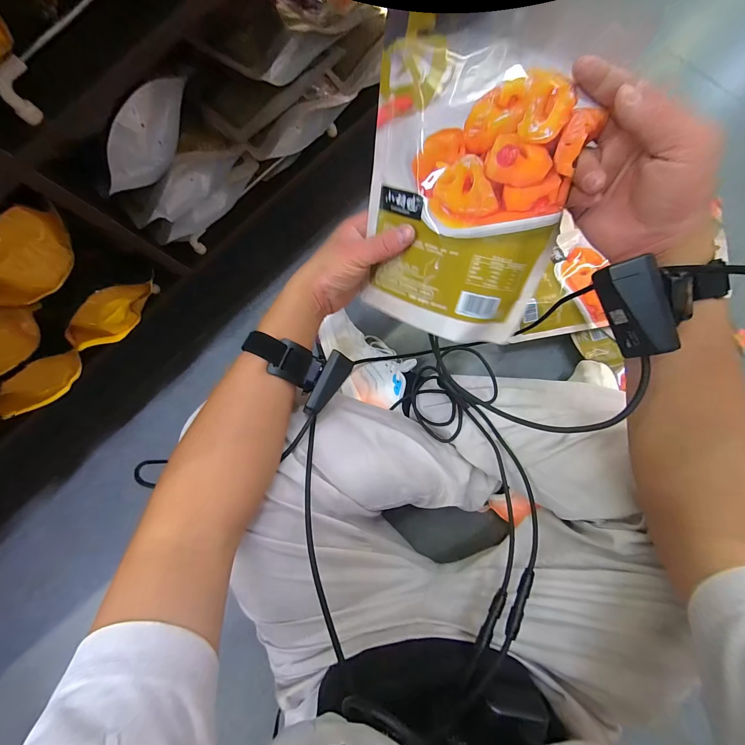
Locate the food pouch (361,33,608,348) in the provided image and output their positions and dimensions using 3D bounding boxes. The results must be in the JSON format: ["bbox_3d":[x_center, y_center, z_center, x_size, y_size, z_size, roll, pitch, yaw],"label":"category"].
[{"bbox_3d":[0.073,-0.136,0.268,0.159,0.022,0.209,15,120,9],"label":"food pouch"}]

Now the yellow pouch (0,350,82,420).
[{"bbox_3d":[-0.430,0.016,0.407,0.123,0.061,0.011,-40,81,1],"label":"yellow pouch"}]

